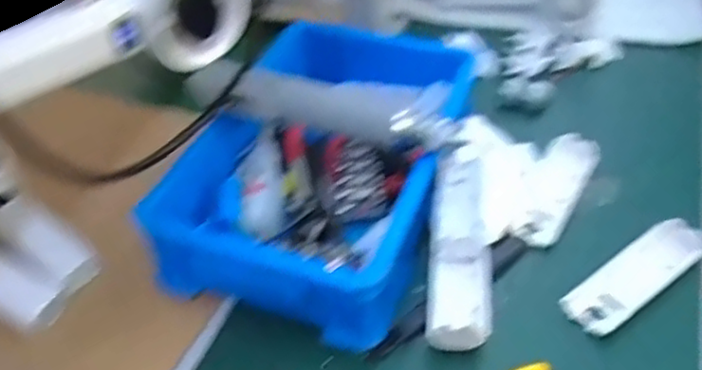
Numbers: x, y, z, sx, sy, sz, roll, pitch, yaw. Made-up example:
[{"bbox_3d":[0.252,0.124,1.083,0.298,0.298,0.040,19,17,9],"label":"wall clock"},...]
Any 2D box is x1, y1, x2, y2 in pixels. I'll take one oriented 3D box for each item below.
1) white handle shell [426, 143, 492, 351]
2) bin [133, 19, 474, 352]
[{"bbox_3d":[0.076,0.035,0.485,0.038,0.027,0.181,1,43,8],"label":"white handle shell"},{"bbox_3d":[-0.008,-0.022,0.516,0.161,0.075,0.261,13,46,20],"label":"bin"}]

